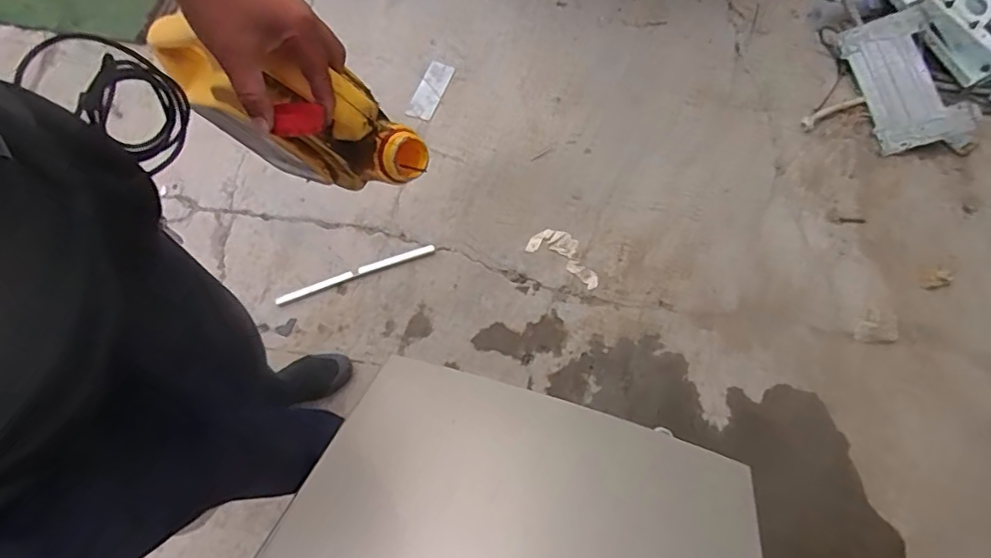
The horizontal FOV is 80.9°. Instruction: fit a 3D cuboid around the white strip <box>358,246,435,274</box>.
[{"bbox_3d":[-0.248,-0.049,1.453,0.195,0.011,0.019,-16,73,-4],"label":"white strip"}]

